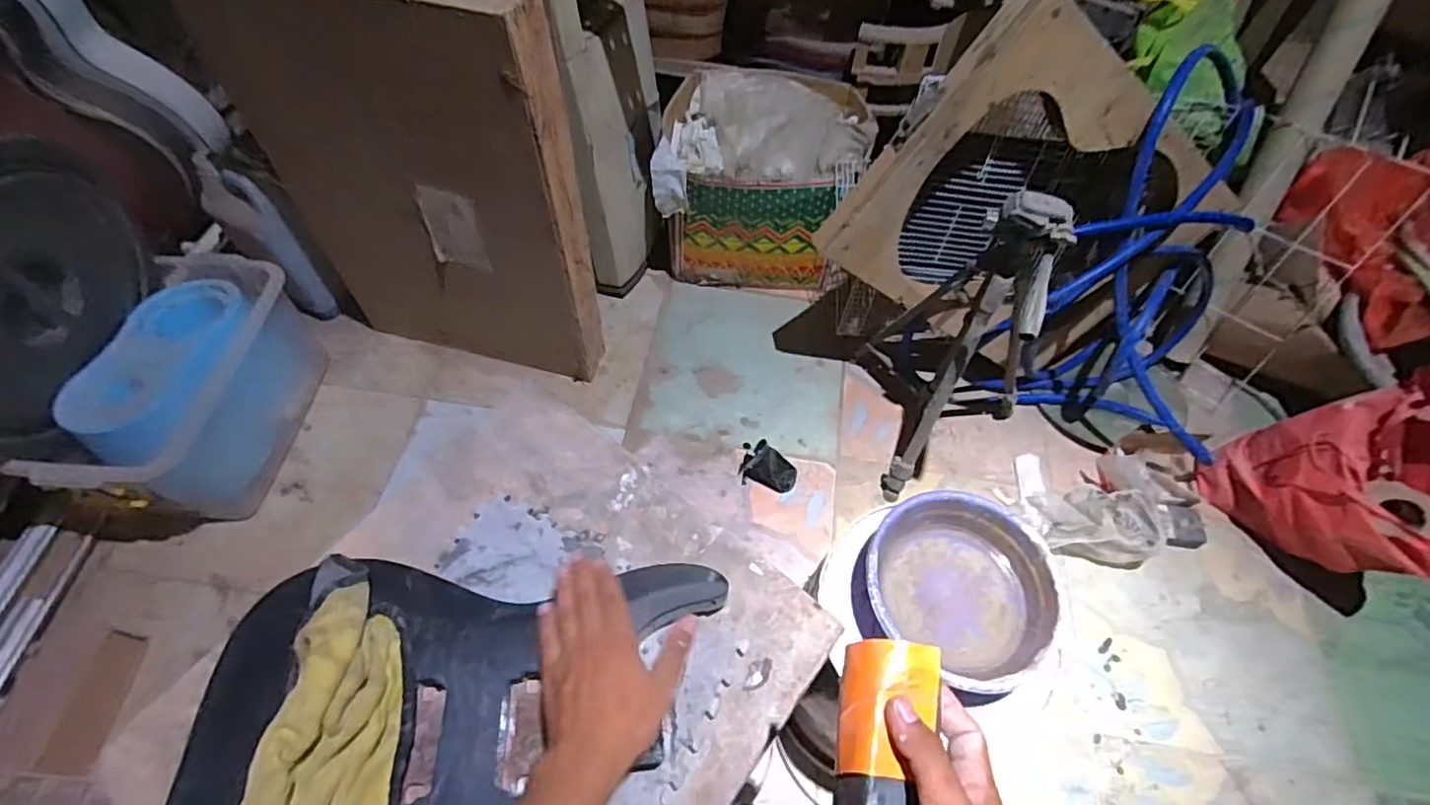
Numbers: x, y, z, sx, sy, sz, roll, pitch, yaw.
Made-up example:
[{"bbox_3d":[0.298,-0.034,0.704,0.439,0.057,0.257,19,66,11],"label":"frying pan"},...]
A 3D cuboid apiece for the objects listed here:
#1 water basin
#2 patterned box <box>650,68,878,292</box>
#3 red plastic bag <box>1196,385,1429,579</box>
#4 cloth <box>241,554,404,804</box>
[{"bbox_3d":[0.262,0.198,0.671,0.195,0.061,0.189,1,57,-2],"label":"water basin"},{"bbox_3d":[0.093,-0.472,1.328,0.392,0.316,0.334,5,57,0],"label":"patterned box"},{"bbox_3d":[1.002,0.146,1.002,0.142,0.311,0.283,-19,60,-14],"label":"red plastic bag"},{"bbox_3d":[-0.296,0.239,0.468,0.098,0.056,0.261,-2,58,-4],"label":"cloth"}]

